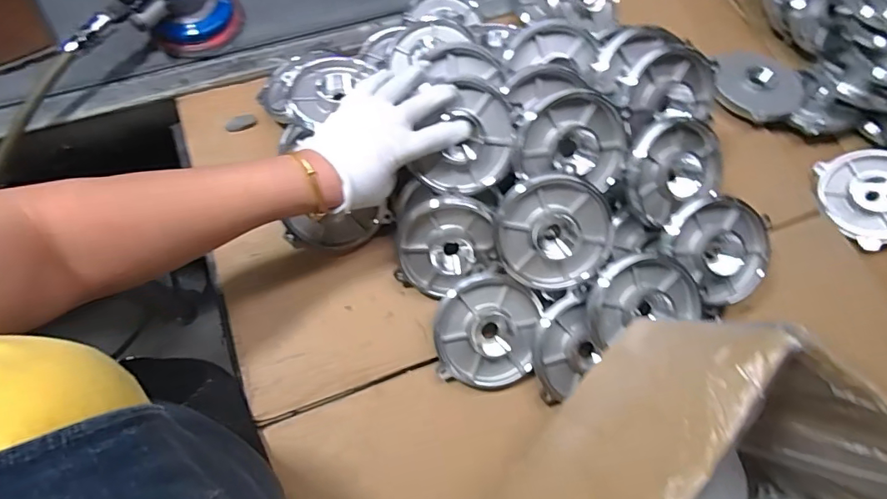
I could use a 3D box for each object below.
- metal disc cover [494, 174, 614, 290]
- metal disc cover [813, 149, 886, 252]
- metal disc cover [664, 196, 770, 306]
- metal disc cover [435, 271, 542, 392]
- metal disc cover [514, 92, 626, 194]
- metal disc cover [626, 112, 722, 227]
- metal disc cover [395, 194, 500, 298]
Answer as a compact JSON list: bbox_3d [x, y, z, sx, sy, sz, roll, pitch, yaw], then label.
[{"bbox_3d":[0.105,-0.016,0.468,0.107,0.014,0.105,-9,103,5],"label":"metal disc cover"},{"bbox_3d":[0.523,-0.068,0.590,0.114,0.016,0.119,-23,65,15],"label":"metal disc cover"},{"bbox_3d":[0.286,-0.001,0.497,0.099,0.030,0.112,-34,99,-1],"label":"metal disc cover"},{"bbox_3d":[0.043,0.082,0.487,0.100,0.016,0.110,11,90,-5],"label":"metal disc cover"},{"bbox_3d":[0.123,-0.102,0.460,0.108,0.029,0.087,1,108,-9],"label":"metal disc cover"},{"bbox_3d":[0.231,-0.082,0.488,0.100,0.032,0.091,-35,109,4],"label":"metal disc cover"},{"bbox_3d":[0.002,0.002,0.487,0.095,0.105,0.034,6,25,-1],"label":"metal disc cover"}]

